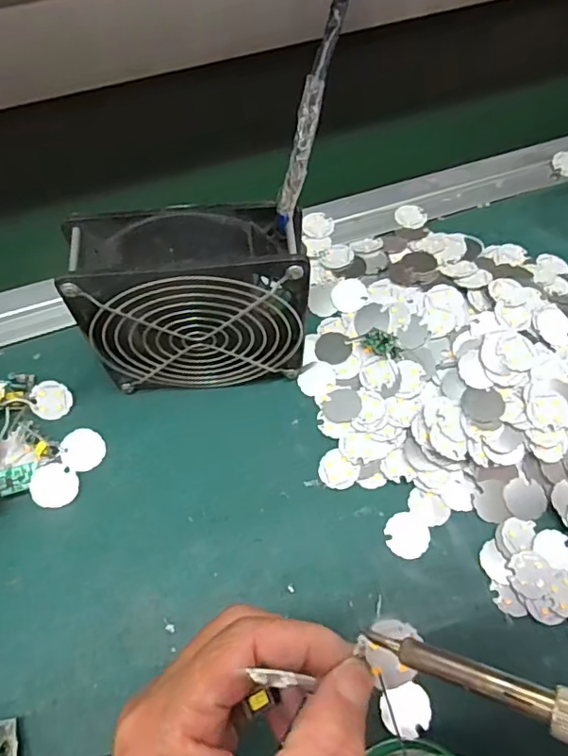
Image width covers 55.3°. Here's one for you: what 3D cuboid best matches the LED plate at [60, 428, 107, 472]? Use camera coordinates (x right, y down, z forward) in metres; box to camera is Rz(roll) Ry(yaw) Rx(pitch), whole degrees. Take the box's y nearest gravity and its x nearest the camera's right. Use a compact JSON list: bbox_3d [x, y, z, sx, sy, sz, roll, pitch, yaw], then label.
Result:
[{"bbox_3d":[-0.122,0.044,0.332,0.025,0.004,0.027,10,59,-17],"label":"LED plate"}]

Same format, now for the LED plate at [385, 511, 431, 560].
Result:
[{"bbox_3d":[0.072,0.090,0.311,0.025,0.004,0.026,0,64,-1],"label":"LED plate"}]

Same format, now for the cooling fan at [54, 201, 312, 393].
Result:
[{"bbox_3d":[-0.048,-0.038,0.309,0.116,0.119,0.050,-5,64,-3],"label":"cooling fan"}]

